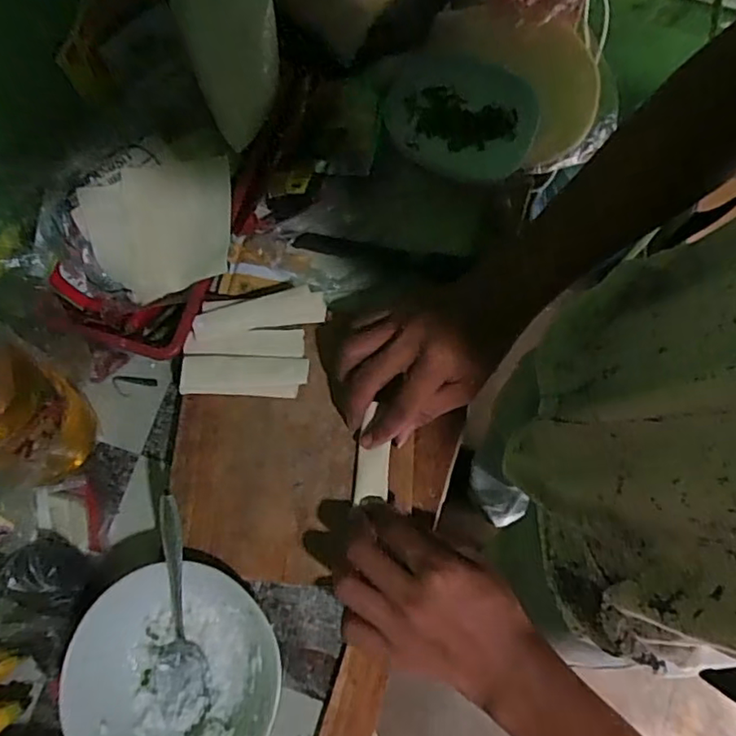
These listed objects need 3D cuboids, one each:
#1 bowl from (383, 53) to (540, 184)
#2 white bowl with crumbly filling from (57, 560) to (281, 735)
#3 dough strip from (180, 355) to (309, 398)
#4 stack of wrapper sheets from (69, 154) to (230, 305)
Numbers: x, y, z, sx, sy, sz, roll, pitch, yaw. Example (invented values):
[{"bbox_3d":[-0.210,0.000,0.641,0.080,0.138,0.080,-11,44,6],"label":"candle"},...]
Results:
[{"bbox_3d":[0.090,-0.235,0.549,0.141,0.030,0.121,3,75,2],"label":"bowl"},{"bbox_3d":[-0.143,0.222,0.425,0.147,0.045,0.151,0,75,2],"label":"white bowl with crumbly filling"},{"bbox_3d":[-0.101,0.005,0.471,0.102,0.010,0.033,2,75,2],"label":"dough strip"},{"bbox_3d":[-0.169,-0.118,0.484,0.122,0.008,0.103,-21,93,-6],"label":"stack of wrapper sheets"}]

